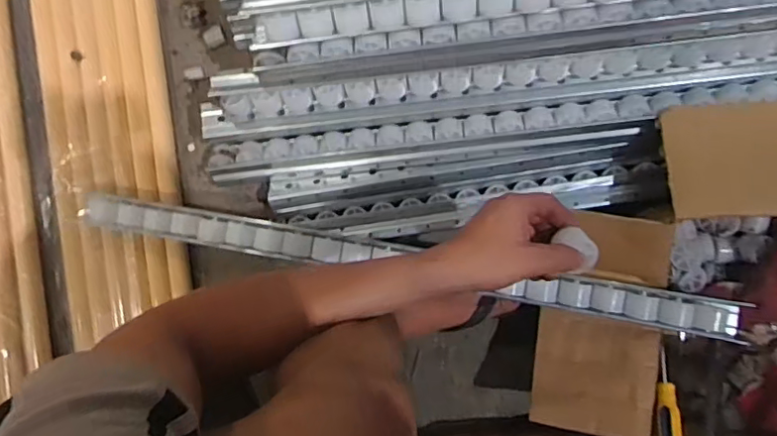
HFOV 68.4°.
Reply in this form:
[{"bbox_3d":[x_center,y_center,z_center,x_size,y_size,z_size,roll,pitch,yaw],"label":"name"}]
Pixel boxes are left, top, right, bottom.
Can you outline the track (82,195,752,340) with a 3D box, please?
[{"bbox_3d":[0.018,0.056,0.684,0.790,0.042,0.046,10,91,6],"label":"track"}]

